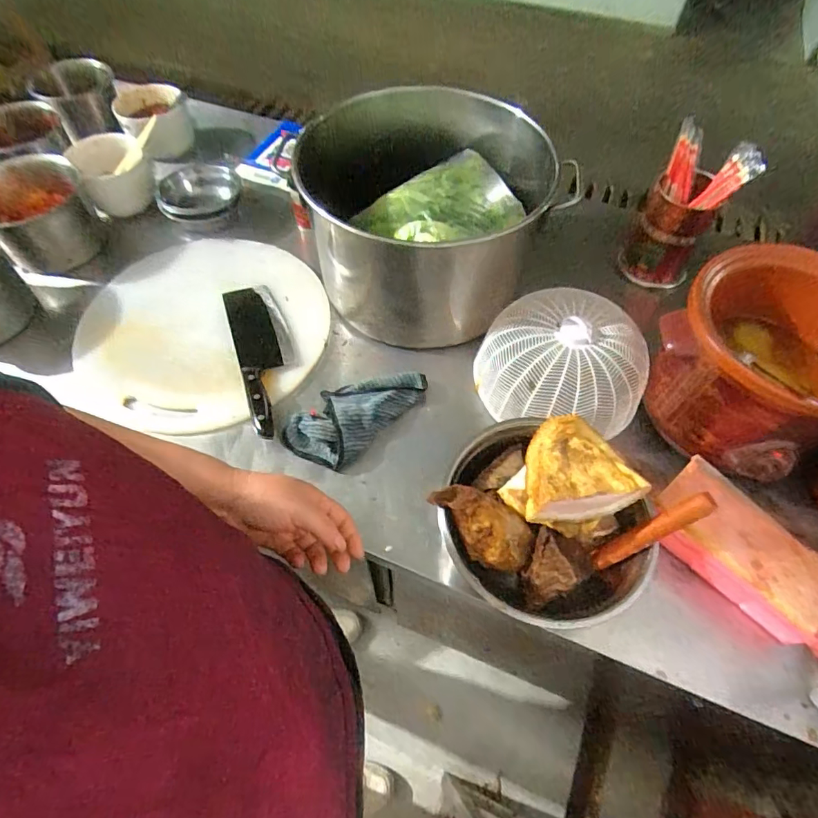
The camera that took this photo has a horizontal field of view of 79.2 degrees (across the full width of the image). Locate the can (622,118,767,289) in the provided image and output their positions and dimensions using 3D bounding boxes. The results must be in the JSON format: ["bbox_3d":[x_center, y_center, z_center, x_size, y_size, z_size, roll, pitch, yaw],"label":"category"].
[{"bbox_3d":[0.433,-0.308,0.784,0.127,0.200,0.115,23,62,14],"label":"can"}]

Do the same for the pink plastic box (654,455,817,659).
[{"bbox_3d":[0.389,0.168,0.575,0.107,0.061,0.214,-39,66,-20],"label":"pink plastic box"}]

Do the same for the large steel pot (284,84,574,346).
[{"bbox_3d":[0.047,-0.262,0.731,0.292,0.234,0.280,23,62,14],"label":"large steel pot"}]

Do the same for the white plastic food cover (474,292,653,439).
[{"bbox_3d":[0.212,-0.073,0.699,0.230,0.102,0.218,14,61,9],"label":"white plastic food cover"}]

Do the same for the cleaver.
[{"bbox_3d":[-0.217,-0.085,0.750,0.087,0.033,0.290,-19,61,-10],"label":"cleaver"}]

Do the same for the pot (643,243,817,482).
[{"bbox_3d":[0.425,-0.053,0.600,0.239,0.168,0.212,27,63,16],"label":"pot"}]

